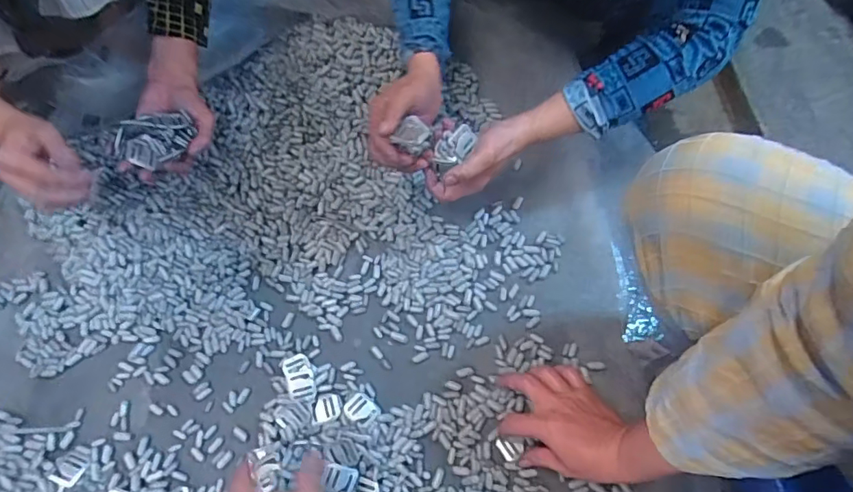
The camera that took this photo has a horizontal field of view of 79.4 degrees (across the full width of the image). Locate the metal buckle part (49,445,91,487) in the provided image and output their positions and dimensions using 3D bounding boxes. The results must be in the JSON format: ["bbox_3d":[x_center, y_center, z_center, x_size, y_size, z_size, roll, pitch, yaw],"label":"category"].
[{"bbox_3d":[-0.382,0.235,0.552,0.034,0.006,0.038,17,66,10],"label":"metal buckle part"}]

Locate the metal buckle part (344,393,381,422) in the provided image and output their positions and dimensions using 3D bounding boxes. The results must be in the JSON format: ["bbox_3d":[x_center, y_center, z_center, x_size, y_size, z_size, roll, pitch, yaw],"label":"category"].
[{"bbox_3d":[-0.073,0.183,0.576,0.037,0.004,0.029,33,70,16],"label":"metal buckle part"}]

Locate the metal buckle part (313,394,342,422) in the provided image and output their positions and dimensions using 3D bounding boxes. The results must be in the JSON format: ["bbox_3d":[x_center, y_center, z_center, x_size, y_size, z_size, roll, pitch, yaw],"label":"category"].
[{"bbox_3d":[-0.112,0.183,0.581,0.030,0.004,0.030,-1,59,1],"label":"metal buckle part"}]

